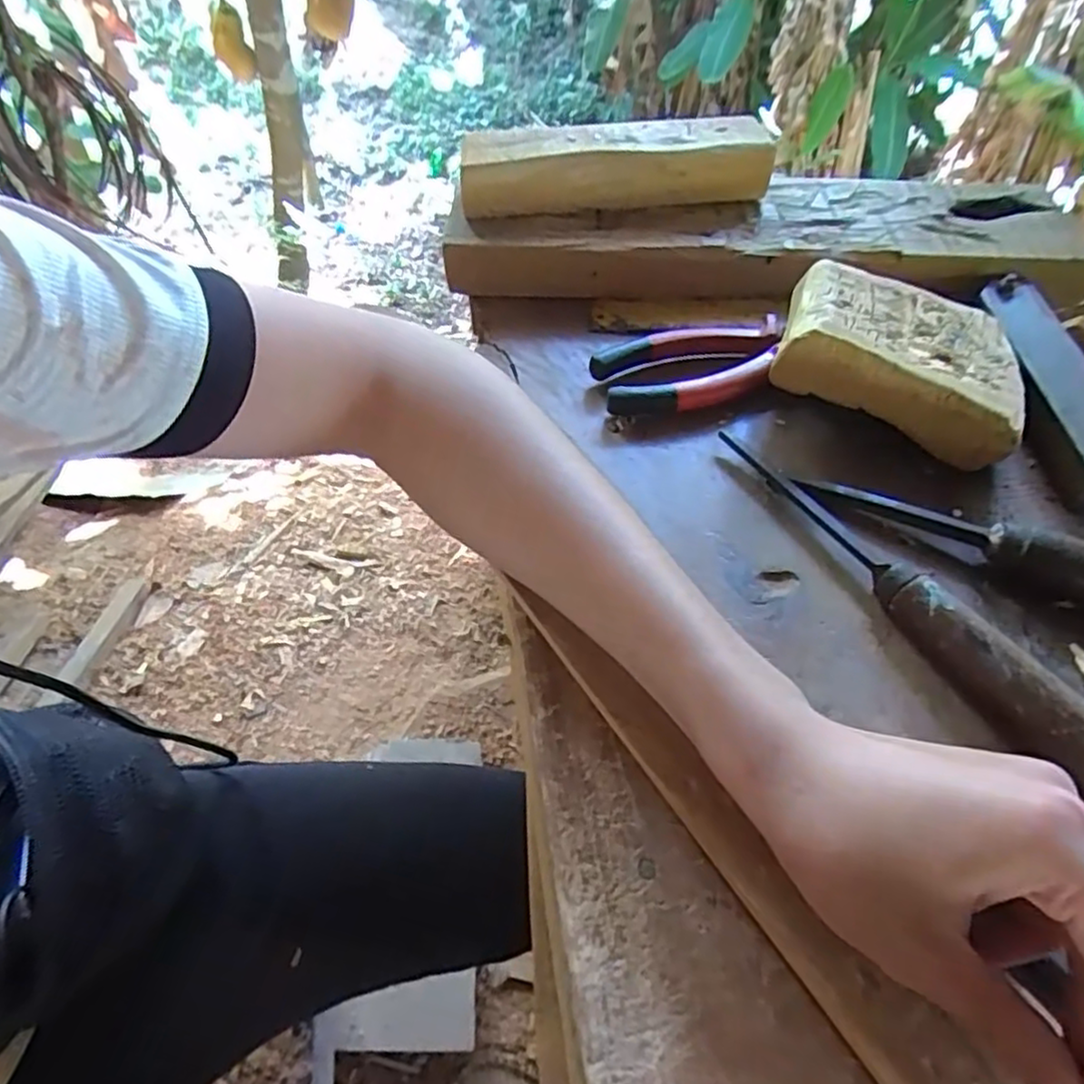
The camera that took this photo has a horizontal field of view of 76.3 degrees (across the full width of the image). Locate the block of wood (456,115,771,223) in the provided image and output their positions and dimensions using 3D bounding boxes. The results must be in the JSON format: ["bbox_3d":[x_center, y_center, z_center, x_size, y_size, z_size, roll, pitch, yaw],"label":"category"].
[{"bbox_3d":[0.052,-0.267,0.488,0.221,0.039,0.055,-4,55,-3],"label":"block of wood"}]

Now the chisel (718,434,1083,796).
[{"bbox_3d":[0.174,0.018,0.336,0.028,0.027,0.231,-22,56,-15],"label":"chisel"}]

